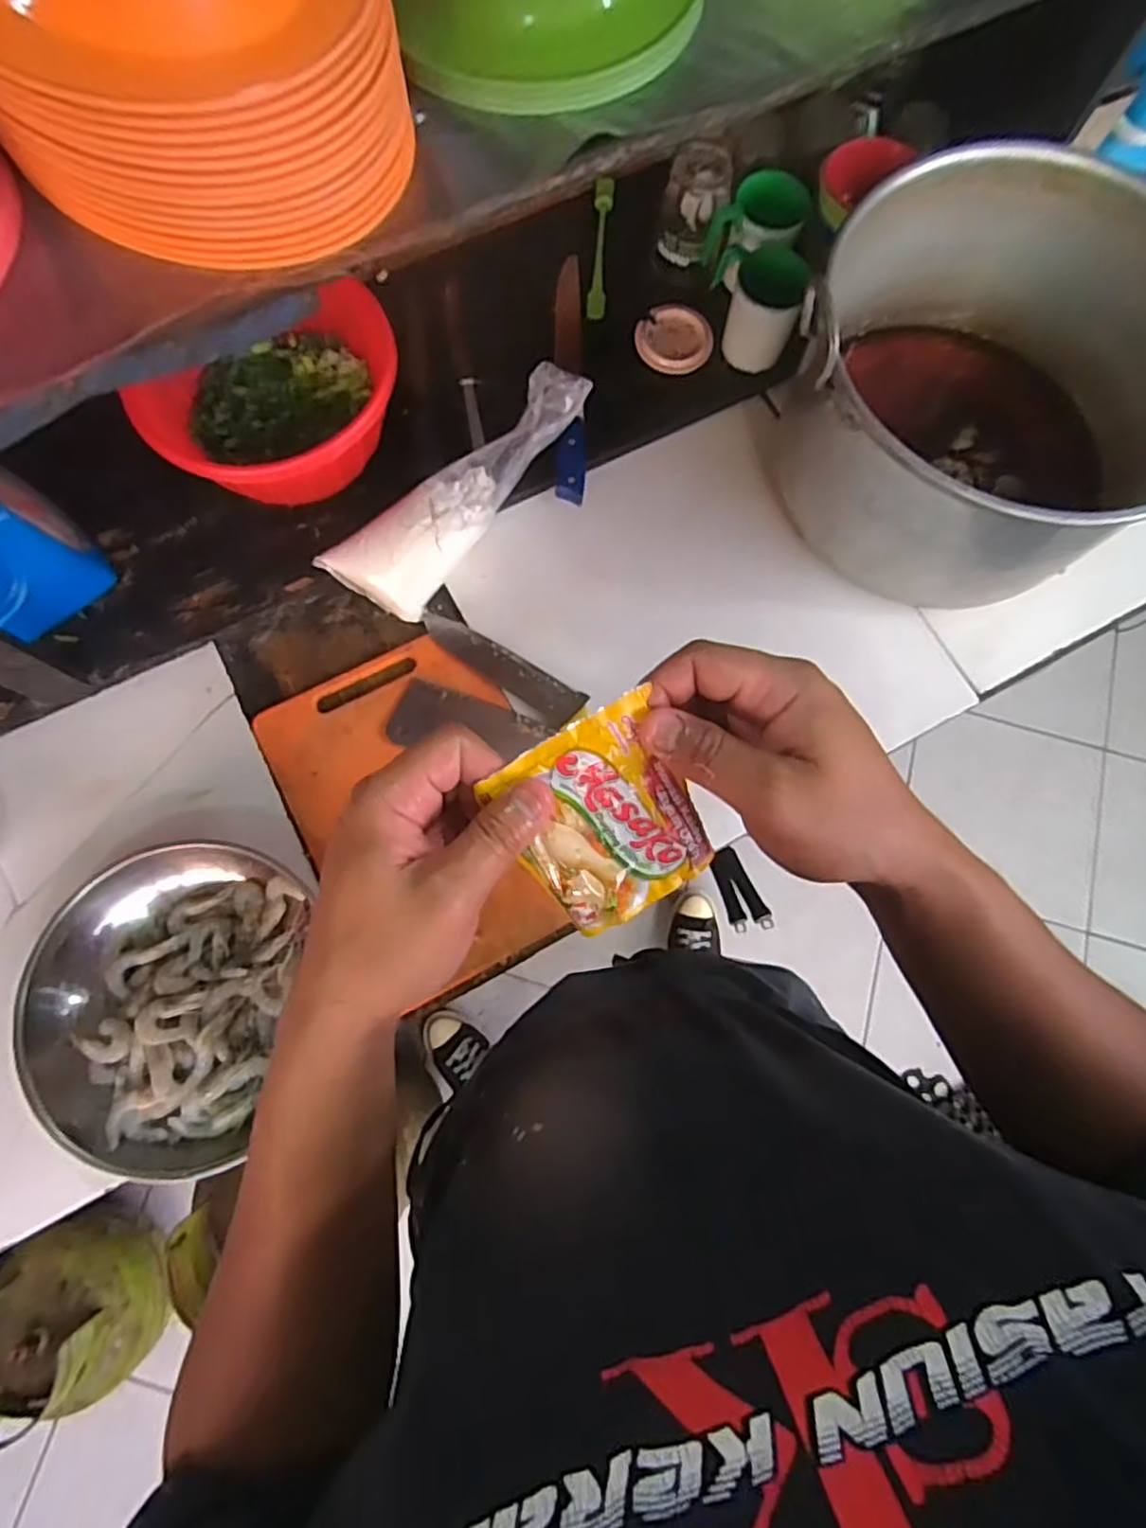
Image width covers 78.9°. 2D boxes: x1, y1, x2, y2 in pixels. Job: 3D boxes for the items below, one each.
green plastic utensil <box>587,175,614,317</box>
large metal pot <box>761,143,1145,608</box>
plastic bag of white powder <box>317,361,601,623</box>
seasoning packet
[{"bbox_3d":[0.030,-0.567,0.763,0.020,0.020,0.172,4,76,0],"label":"green plastic utensil"},{"bbox_3d":[0.368,-0.308,0.619,0.344,0.201,0.317,0,76,-1],"label":"large metal pot"},{"bbox_3d":[-0.104,-0.251,0.650,0.278,0.081,0.087,-41,80,7],"label":"plastic bag of white powder"},{"bbox_3d":[0.015,0.024,0.295,0.072,0.007,0.085,-30,104,0],"label":"seasoning packet"}]

